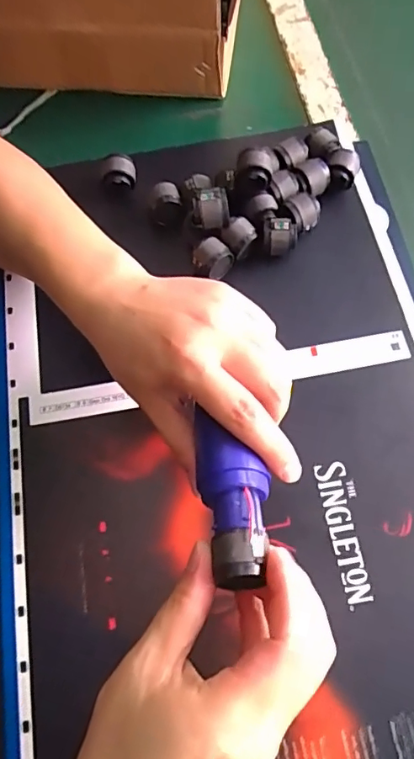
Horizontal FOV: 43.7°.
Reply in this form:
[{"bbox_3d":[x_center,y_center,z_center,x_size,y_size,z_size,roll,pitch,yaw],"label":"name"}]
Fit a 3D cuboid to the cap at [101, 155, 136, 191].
[{"bbox_3d":[-0.077,-0.181,0.450,0.029,0.026,0.020,5,69,4],"label":"cap"}]

